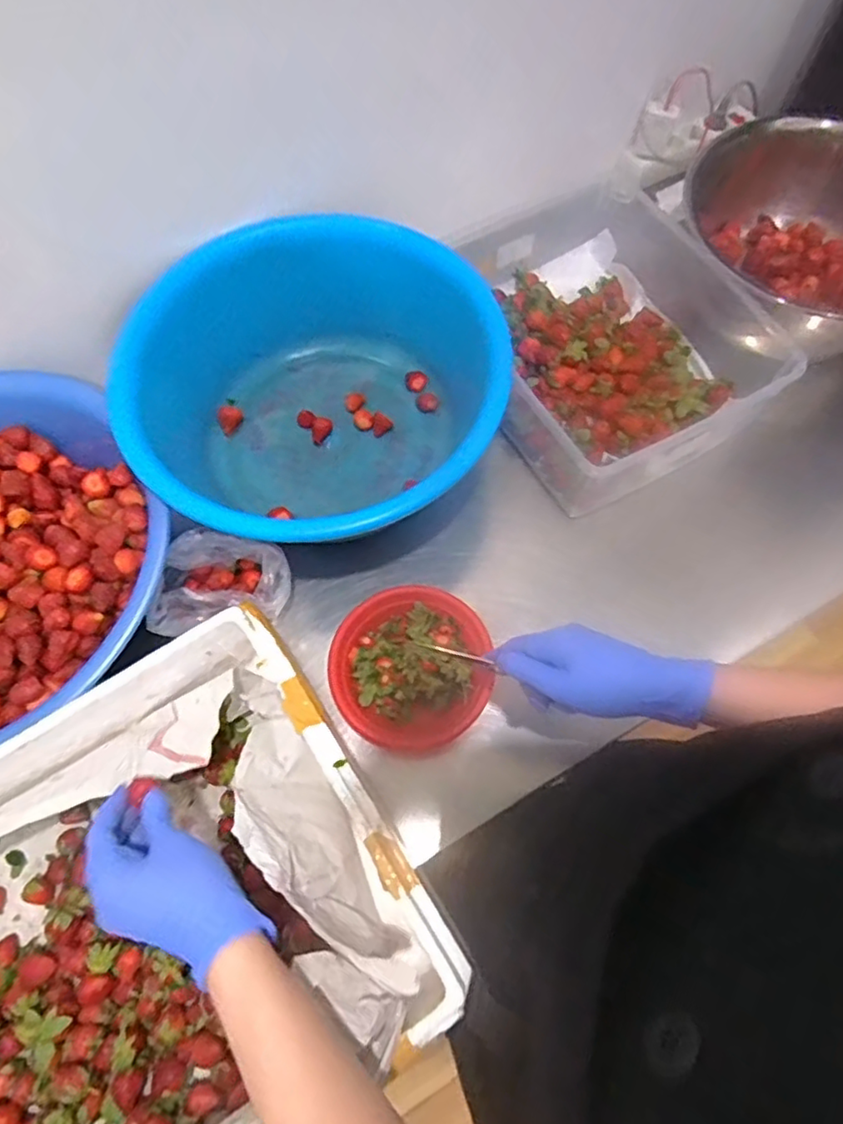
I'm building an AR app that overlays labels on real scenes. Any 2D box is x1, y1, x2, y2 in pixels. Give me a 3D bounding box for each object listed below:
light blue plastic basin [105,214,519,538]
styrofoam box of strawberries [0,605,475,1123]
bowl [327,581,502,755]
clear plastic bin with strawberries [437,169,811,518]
[{"bbox_3d":[-0.135,-0.205,0.710,0.378,0.197,0.365,0,67,0],"label":"light blue plastic basin"},{"bbox_3d":[-0.225,0.307,0.476,0.433,0.151,0.379,-32,70,-12],"label":"styrofoam box of strawberries"},{"bbox_3d":[-0.009,0.110,0.628,0.159,0.067,0.151,0,67,0],"label":"bowl"},{"bbox_3d":[0.232,-0.299,0.756,0.351,0.137,0.393,-26,69,-10],"label":"clear plastic bin with strawberries"}]

